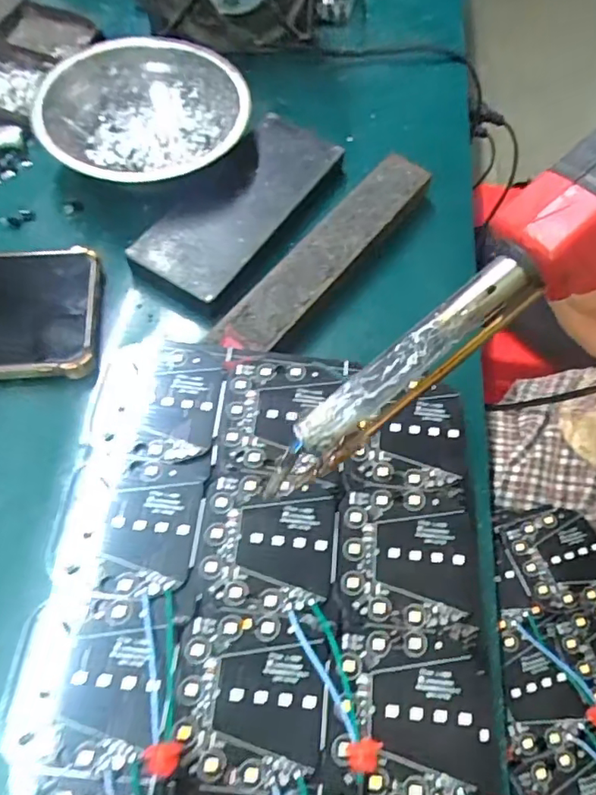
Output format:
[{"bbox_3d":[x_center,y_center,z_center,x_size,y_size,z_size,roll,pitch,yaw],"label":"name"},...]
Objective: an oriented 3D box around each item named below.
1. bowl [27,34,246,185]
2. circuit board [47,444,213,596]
[{"bbox_3d":[-0.096,-0.175,0.344,0.122,0.035,0.122,2,63,-5],"label":"bowl"},{"bbox_3d":[-0.066,0.048,0.212,0.054,0.004,0.054,5,63,-3],"label":"circuit board"}]

